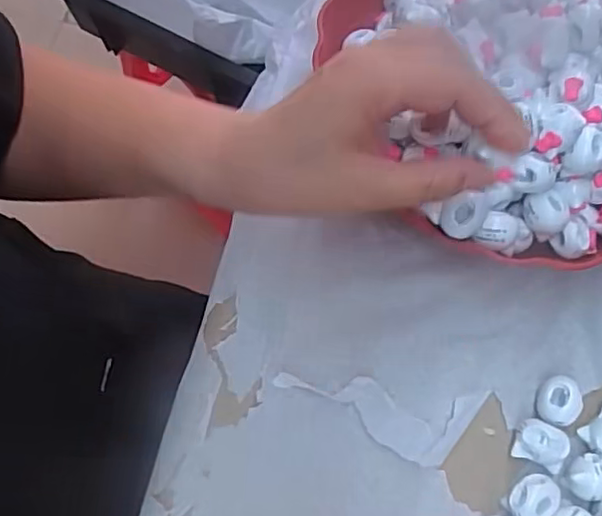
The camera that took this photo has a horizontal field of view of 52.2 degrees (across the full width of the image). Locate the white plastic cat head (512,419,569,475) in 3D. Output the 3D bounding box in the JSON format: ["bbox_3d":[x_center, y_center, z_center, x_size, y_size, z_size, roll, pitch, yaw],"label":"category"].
[{"bbox_3d":[0.121,0.094,0.311,0.024,0.018,0.020,22,72,7],"label":"white plastic cat head"}]

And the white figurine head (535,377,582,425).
[{"bbox_3d":[0.133,0.075,0.319,0.020,0.016,0.024,31,73,10],"label":"white figurine head"}]

